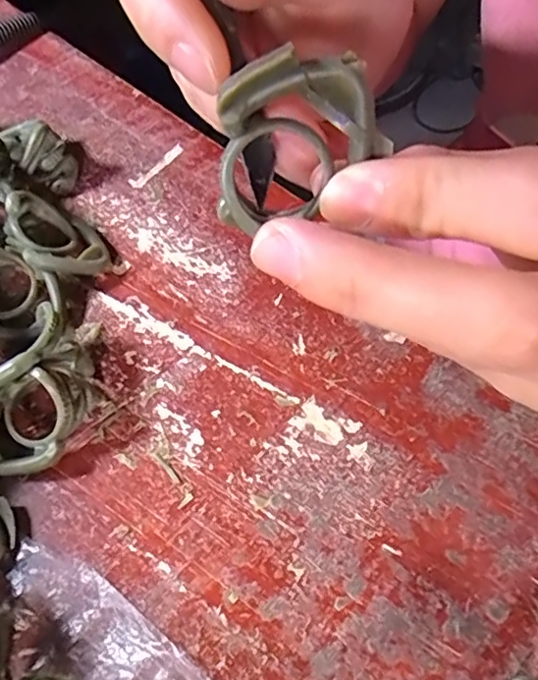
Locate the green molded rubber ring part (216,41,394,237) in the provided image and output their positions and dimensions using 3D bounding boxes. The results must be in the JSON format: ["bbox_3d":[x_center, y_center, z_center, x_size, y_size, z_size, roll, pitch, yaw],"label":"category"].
[{"bbox_3d":[0.006,-0.041,0.111,0.032,0.030,0.017,-2,35,3],"label":"green molded rubber ring part"}]

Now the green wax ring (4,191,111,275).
[{"bbox_3d":[-0.076,-0.038,0.200,0.027,0.024,0.032,-27,65,-15],"label":"green wax ring"}]

